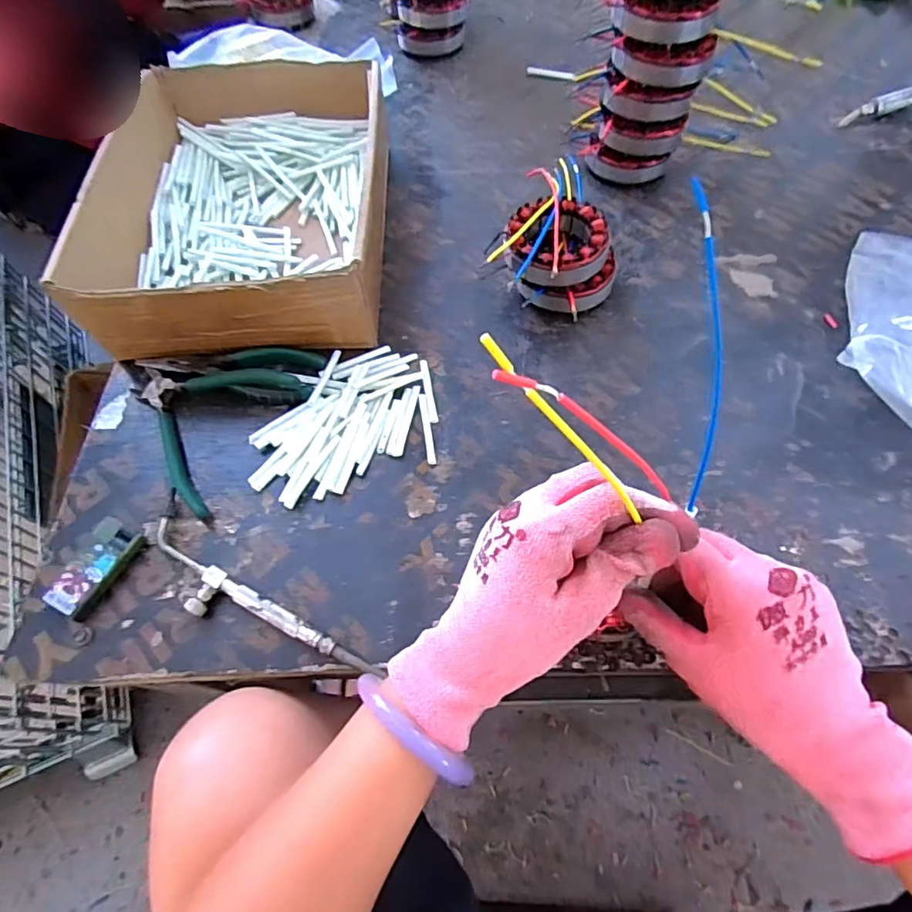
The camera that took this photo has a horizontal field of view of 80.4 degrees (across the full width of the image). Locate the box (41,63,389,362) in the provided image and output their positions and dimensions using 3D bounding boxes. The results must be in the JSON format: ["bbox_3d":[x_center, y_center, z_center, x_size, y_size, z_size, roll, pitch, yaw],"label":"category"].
[{"bbox_3d":[-0.187,-0.243,0.513,0.241,0.093,0.328,-2,60,3],"label":"box"}]

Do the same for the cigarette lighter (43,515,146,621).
[{"bbox_3d":[-0.254,0.078,0.381,0.034,0.013,0.066,19,63,14],"label":"cigarette lighter"}]

